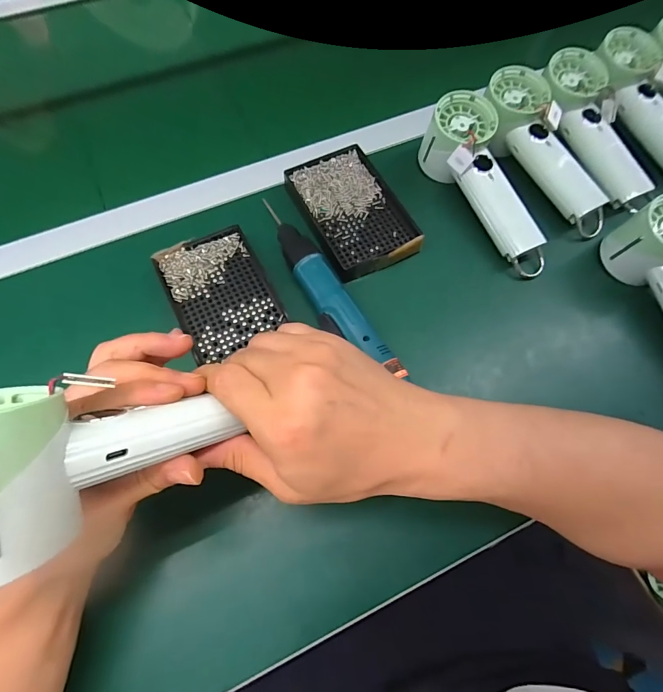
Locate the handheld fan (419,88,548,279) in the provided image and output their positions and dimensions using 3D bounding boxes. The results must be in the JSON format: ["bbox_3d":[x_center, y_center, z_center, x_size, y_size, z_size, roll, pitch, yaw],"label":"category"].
[{"bbox_3d":[0.159,-0.167,0.379,0.062,0.054,0.179,-29,73,-12],"label":"handheld fan"}]

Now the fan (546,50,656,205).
[{"bbox_3d":[0.272,-0.230,0.405,0.065,0.052,0.173,-10,70,-5],"label":"fan"}]

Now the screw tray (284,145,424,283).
[{"bbox_3d":[0.020,-0.138,0.388,0.093,0.019,0.142,-24,74,-9],"label":"screw tray"}]

